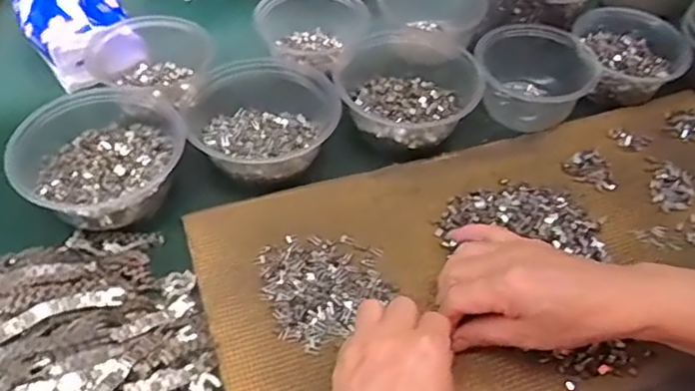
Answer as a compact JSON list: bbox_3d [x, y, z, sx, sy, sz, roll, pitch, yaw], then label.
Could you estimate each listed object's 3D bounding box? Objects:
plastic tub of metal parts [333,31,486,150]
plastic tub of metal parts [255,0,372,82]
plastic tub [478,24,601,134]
[{"bbox_3d":[0.058,-0.105,0.623,0.137,0.054,0.137,1,50,-1],"label":"plastic tub of metal parts"},{"bbox_3d":[-0.037,-0.175,0.677,0.095,0.057,0.099,1,50,-1],"label":"plastic tub of metal parts"},{"bbox_3d":[0.178,-0.113,0.628,0.111,0.063,0.094,24,53,16],"label":"plastic tub"}]

